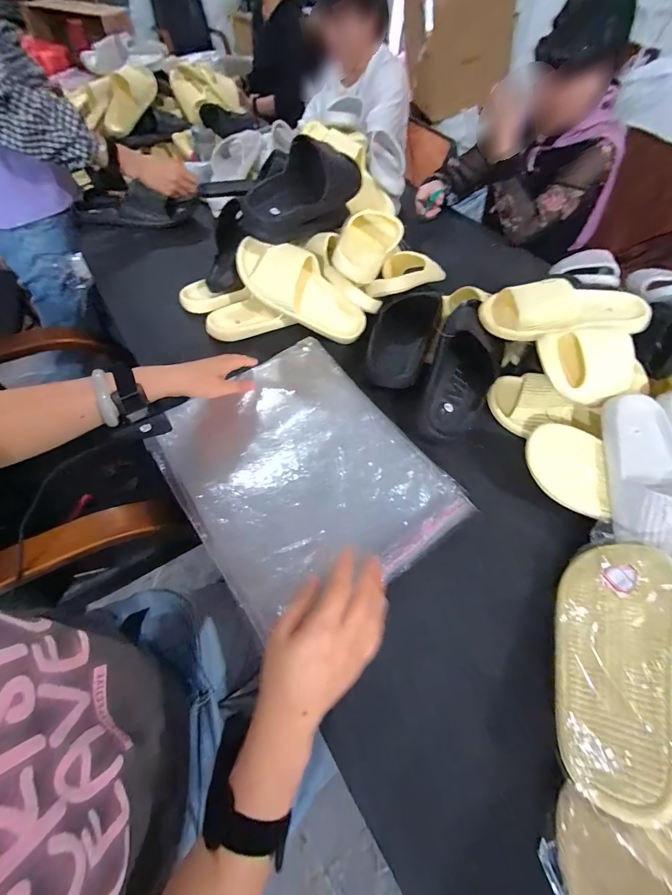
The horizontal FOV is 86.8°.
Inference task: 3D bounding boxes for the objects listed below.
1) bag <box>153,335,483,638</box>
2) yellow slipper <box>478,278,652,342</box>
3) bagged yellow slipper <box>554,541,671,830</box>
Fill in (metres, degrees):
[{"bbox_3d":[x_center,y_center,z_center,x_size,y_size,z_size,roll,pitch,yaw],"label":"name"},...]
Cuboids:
[{"bbox_3d":[-0.049,0.025,0.498,0.310,0.016,0.378,-33,63,-21],"label":"bag"},{"bbox_3d":[0.363,-0.222,0.562,0.245,0.059,0.103,2,54,-4],"label":"yellow slipper"},{"bbox_3d":[0.276,0.205,0.352,0.102,0.045,0.246,-6,36,47],"label":"bagged yellow slipper"}]

